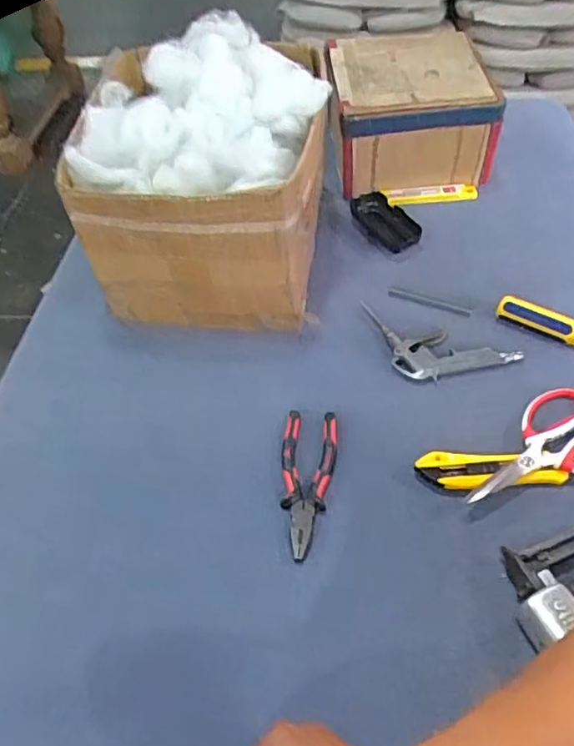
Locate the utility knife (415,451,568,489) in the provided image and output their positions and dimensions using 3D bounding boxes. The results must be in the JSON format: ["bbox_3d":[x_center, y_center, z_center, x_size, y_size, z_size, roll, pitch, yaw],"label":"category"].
[{"bbox_3d":[0.192,0.093,0.567,0.134,0.016,0.035,-1,52,5],"label":"utility knife"}]

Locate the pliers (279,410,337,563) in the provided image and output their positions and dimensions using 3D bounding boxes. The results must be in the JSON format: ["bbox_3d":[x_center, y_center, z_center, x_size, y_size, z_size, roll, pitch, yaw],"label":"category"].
[{"bbox_3d":[0.021,0.103,0.578,0.053,0.012,0.152,0,52,5],"label":"pliers"}]

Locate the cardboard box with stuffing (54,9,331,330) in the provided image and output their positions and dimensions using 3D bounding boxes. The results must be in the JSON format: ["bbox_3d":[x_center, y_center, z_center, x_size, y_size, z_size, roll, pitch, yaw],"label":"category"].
[{"bbox_3d":[-0.084,-0.230,0.706,0.256,0.230,0.282,2,52,7],"label":"cardboard box with stuffing"}]

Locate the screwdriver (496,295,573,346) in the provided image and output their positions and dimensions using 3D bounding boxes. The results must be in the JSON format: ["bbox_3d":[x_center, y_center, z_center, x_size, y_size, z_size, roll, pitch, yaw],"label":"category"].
[{"bbox_3d":[0.325,-0.041,0.651,0.190,0.027,0.034,25,58,23],"label":"screwdriver"}]

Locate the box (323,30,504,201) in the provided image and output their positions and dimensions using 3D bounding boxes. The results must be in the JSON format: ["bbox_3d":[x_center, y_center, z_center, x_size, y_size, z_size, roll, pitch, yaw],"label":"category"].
[{"bbox_3d":[0.168,-0.367,0.849,0.211,0.148,0.215,-2,52,4],"label":"box"}]

